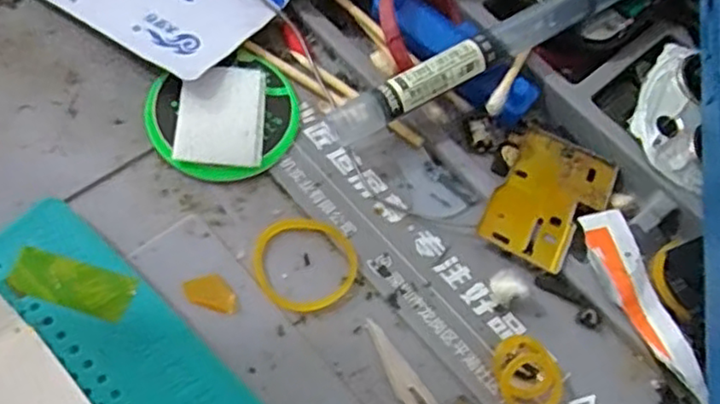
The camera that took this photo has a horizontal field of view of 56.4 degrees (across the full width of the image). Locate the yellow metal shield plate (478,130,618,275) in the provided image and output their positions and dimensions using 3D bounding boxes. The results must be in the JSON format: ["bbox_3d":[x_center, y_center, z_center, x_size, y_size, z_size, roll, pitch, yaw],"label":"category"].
[{"bbox_3d":[0.048,-0.001,0.169,0.025,0.004,0.038,29,59,7],"label":"yellow metal shield plate"}]

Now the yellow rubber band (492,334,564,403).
[{"bbox_3d":[0.037,0.038,0.148,0.013,0.006,0.017,-25,69,-20],"label":"yellow rubber band"}]

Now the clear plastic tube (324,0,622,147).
[{"bbox_3d":[0.041,-0.043,0.177,0.109,0.015,0.011,-25,69,-20],"label":"clear plastic tube"}]

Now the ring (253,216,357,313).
[{"bbox_3d":[-0.013,0.013,0.155,0.023,0.004,0.023,4,62,-7],"label":"ring"}]

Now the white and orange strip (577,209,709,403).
[{"bbox_3d":[0.065,0.024,0.157,0.012,0.004,0.047,-11,65,-14],"label":"white and orange strip"}]

